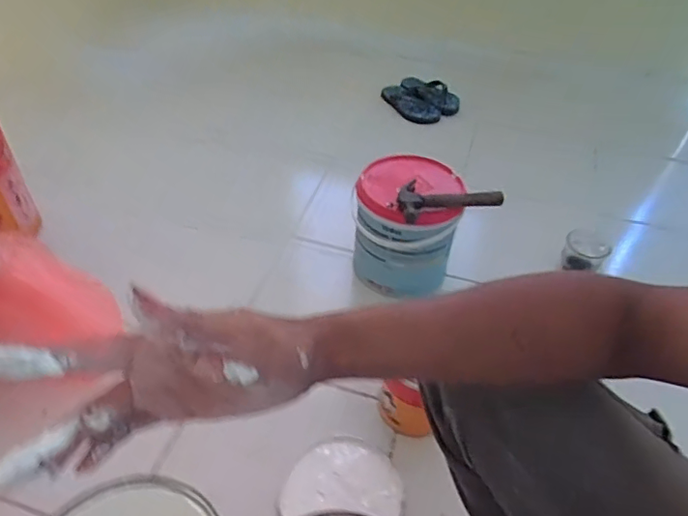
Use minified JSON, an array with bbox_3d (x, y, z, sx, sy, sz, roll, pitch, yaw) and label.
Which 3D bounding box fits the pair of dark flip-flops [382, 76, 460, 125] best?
[{"bbox_3d":[0.212,-0.441,1.507,0.201,0.058,0.185,29,49,24],"label":"pair of dark flip-flops"}]

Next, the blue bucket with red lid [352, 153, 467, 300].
[{"bbox_3d":[0.108,-0.053,0.982,0.170,0.192,0.172,13,45,9],"label":"blue bucket with red lid"}]

